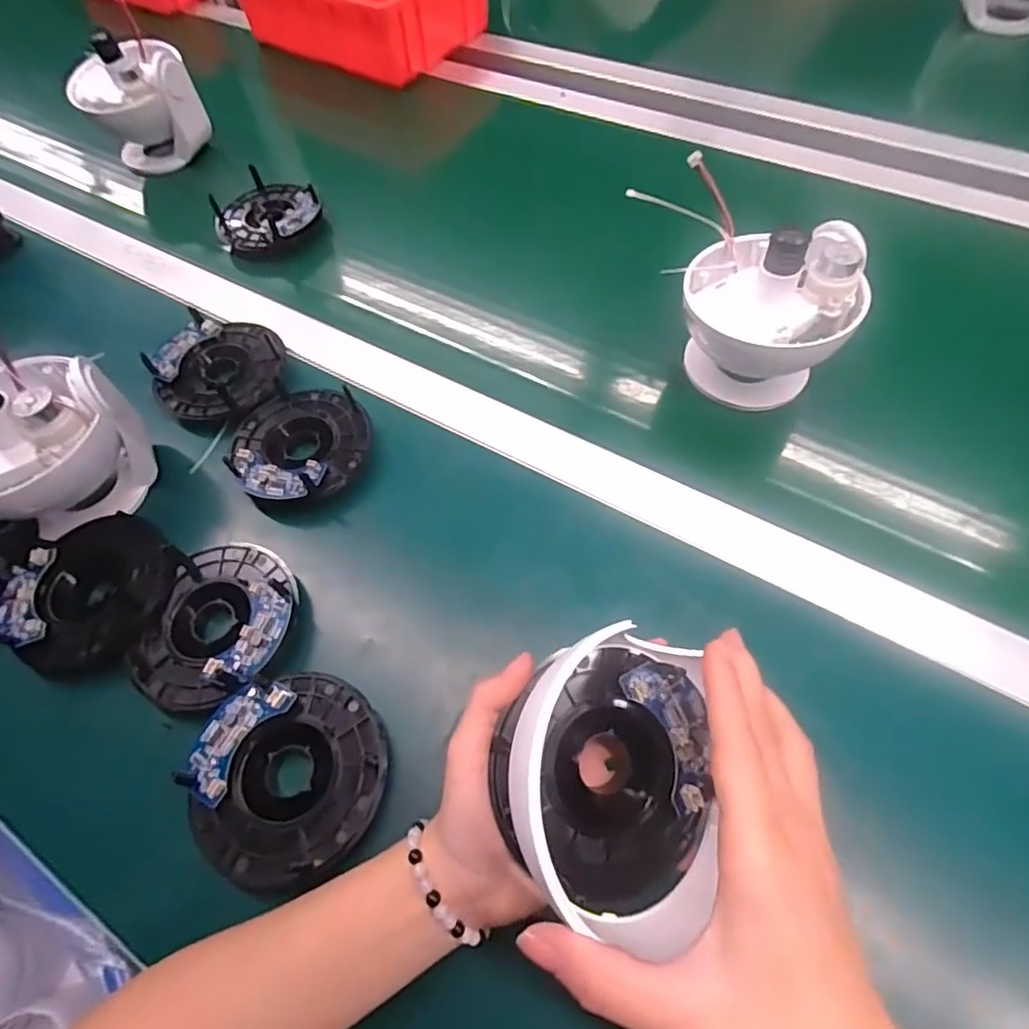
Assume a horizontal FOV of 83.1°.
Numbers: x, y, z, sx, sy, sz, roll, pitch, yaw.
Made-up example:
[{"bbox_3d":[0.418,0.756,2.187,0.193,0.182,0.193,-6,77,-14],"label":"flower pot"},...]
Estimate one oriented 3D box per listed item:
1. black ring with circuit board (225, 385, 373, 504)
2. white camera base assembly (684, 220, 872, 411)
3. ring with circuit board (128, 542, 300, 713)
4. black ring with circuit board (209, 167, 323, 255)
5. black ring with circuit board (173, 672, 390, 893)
[{"bbox_3d":[-0.158,-0.050,0.431,0.098,0.034,0.099,-1,61,2],"label":"black ring with circuit board"},{"bbox_3d":[0.178,-0.140,0.417,0.113,0.112,0.112,19,64,13],"label":"white camera base assembly"},{"bbox_3d":[-0.182,0.069,0.362,0.087,0.029,0.103,14,62,10],"label":"ring with circuit board"},{"bbox_3d":[-0.245,-0.300,0.572,0.099,0.023,0.107,-24,63,-10],"label":"black ring with circuit board"},{"bbox_3d":[-0.121,0.140,0.313,0.099,0.024,0.102,-1,61,2],"label":"black ring with circuit board"}]

